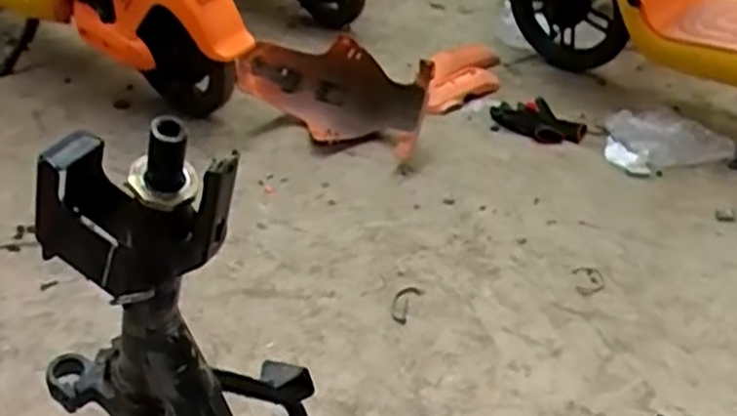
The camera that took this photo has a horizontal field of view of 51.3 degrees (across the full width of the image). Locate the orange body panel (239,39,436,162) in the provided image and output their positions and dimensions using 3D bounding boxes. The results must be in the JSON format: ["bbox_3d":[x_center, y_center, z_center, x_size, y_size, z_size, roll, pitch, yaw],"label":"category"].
[{"bbox_3d":[-0.060,-0.245,1.698,0.370,0.195,0.187,13,35,18],"label":"orange body panel"}]

